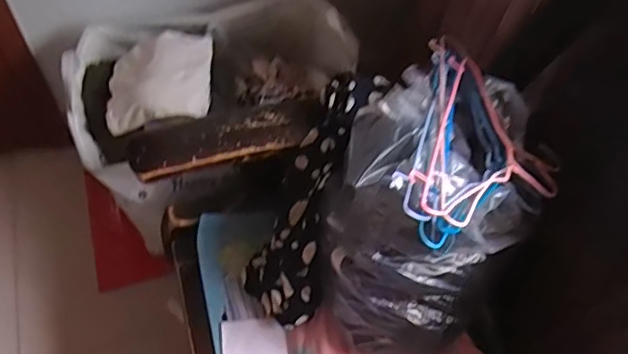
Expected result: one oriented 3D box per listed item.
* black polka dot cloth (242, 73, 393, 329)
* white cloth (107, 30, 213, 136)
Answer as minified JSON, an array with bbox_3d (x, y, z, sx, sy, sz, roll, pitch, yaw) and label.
[{"bbox_3d":[-0.003,0.032,0.903,0.125,0.081,0.414,21,97,10],"label":"black polka dot cloth"},{"bbox_3d":[-0.286,-0.181,1.040,0.181,0.053,0.205,0,57,-3],"label":"white cloth"}]

